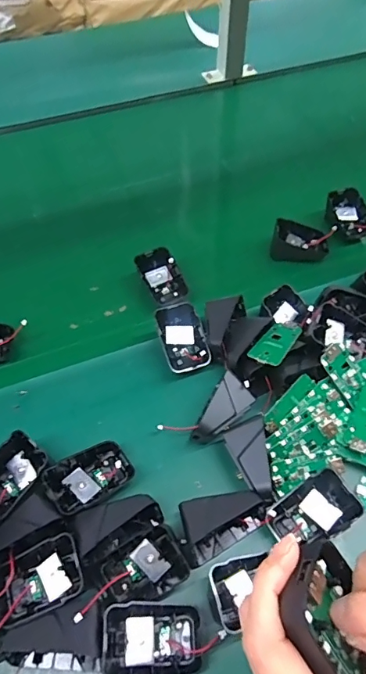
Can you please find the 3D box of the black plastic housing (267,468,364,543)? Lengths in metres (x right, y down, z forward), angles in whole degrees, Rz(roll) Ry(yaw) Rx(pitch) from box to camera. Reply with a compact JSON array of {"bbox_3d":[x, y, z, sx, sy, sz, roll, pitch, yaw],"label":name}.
[{"bbox_3d":[0.106,0.142,0.362,0.069,0.020,0.043,-39,72,7],"label":"black plastic housing"}]

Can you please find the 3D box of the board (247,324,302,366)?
[{"bbox_3d":[0.090,0.004,0.435,0.032,0.004,0.061,18,47,32],"label":"board"}]

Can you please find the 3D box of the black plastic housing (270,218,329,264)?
[{"bbox_3d":[0.145,-0.118,0.555,0.067,0.035,0.042,11,57,9],"label":"black plastic housing"}]

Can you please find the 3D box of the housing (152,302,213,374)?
[{"bbox_3d":[-0.001,0.001,0.459,0.044,0.021,0.068,-17,83,-8],"label":"housing"}]

